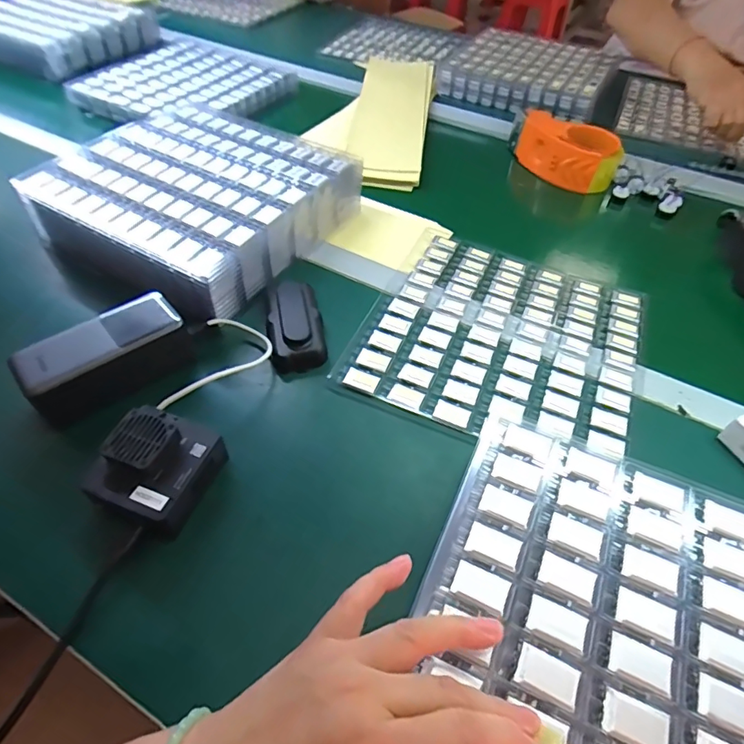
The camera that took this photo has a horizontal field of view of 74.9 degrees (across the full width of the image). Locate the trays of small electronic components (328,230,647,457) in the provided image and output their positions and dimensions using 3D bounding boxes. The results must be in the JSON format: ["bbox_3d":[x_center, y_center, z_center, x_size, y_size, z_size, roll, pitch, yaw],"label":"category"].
[{"bbox_3d":[0.133,-0.041,0.492,0.259,0.005,0.257,20,53,13],"label":"trays of small electronic components"}]

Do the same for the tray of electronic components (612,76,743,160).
[{"bbox_3d":[0.573,-0.448,0.844,0.263,0.017,0.295,22,52,14],"label":"tray of electronic components"}]

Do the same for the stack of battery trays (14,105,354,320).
[{"bbox_3d":[-0.193,-0.192,0.569,0.258,0.097,0.272,29,55,19],"label":"stack of battery trays"}]

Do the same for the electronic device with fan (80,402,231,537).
[{"bbox_3d":[-0.155,0.069,0.360,0.070,0.047,0.082,20,53,13],"label":"electronic device with fan"}]

